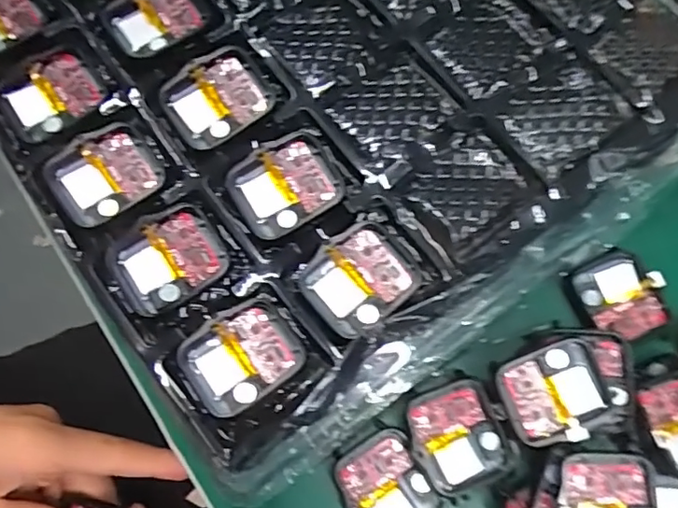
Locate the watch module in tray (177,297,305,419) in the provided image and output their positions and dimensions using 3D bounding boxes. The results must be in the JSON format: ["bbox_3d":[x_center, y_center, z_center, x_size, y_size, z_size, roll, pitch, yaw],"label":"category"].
[{"bbox_3d":[-0.037,0.039,0.223,0.043,0.008,0.034,-33,77,-9],"label":"watch module in tray"}]

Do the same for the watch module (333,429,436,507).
[{"bbox_3d":[0.020,0.100,0.249,0.034,0.007,0.040,-25,76,-7],"label":"watch module"}]

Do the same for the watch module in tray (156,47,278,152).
[{"bbox_3d":[-0.050,-0.065,0.246,0.042,0.012,0.034,-33,77,-9],"label":"watch module in tray"}]

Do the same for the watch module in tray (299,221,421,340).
[{"bbox_3d":[0.009,0.010,0.232,0.042,0.005,0.037,-36,77,-10],"label":"watch module in tray"}]

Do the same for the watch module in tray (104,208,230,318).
[{"bbox_3d":[-0.068,0.002,0.233,0.043,0.007,0.037,-29,76,-8],"label":"watch module in tray"}]

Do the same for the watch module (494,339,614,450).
[{"bbox_3d":[0.089,0.058,0.242,0.041,0.010,0.037,-20,75,-6],"label":"watch module"}]

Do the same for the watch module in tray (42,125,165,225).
[{"bbox_3d":[-0.097,-0.033,0.243,0.041,0.009,0.035,-28,76,-8],"label":"watch module in tray"}]

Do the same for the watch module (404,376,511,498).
[{"bbox_3d":[0.050,0.078,0.248,0.037,0.007,0.042,-18,75,-5],"label":"watch module"}]

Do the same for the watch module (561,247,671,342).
[{"bbox_3d":[0.129,0.020,0.270,0.037,0.010,0.040,-26,76,-8],"label":"watch module"}]

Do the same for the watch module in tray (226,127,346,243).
[{"bbox_3d":[-0.021,-0.028,0.240,0.043,0.007,0.034,-29,76,-8],"label":"watch module in tray"}]

